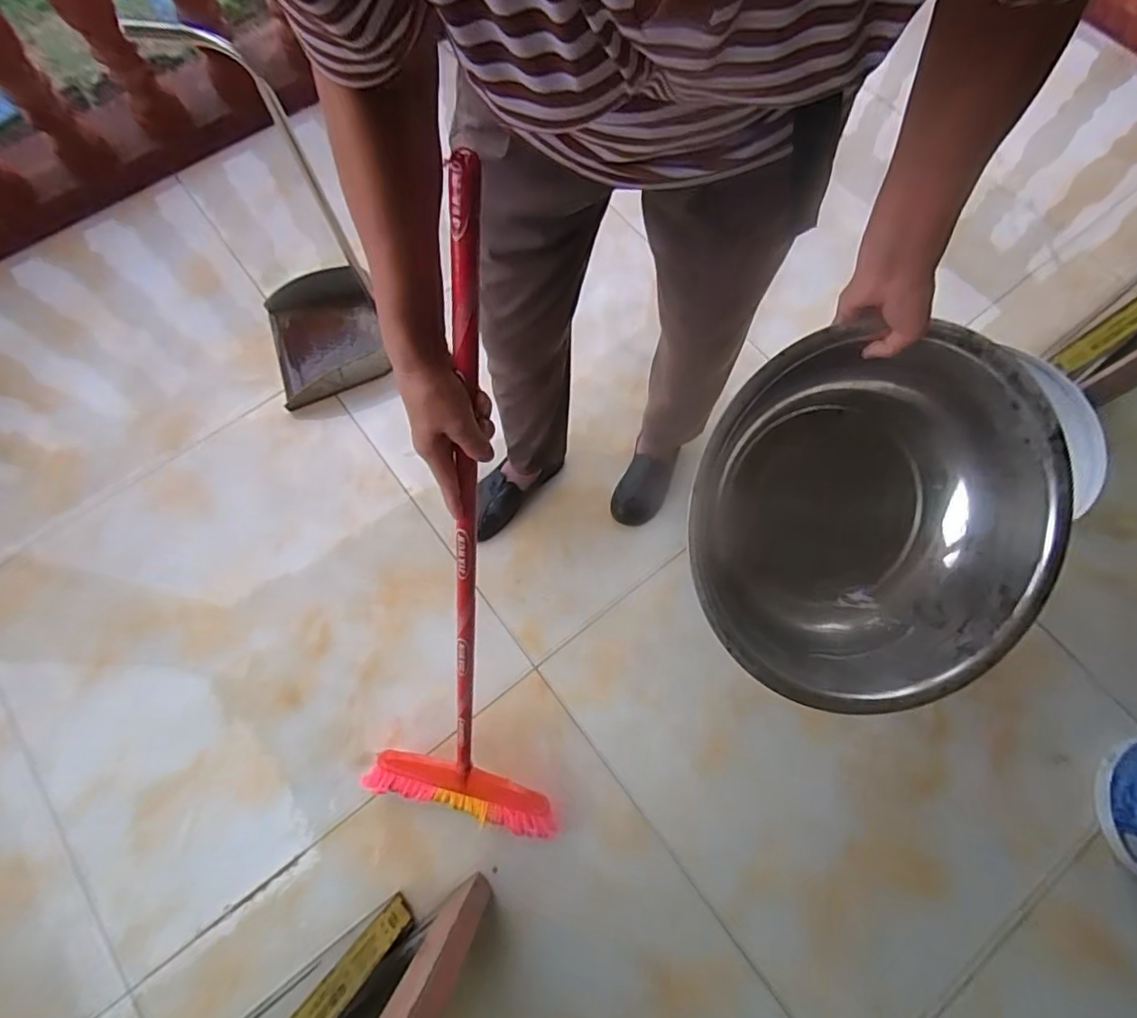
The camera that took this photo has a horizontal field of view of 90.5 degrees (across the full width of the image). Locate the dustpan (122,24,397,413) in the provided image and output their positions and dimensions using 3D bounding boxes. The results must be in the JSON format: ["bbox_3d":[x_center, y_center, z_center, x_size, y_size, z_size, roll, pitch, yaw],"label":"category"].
[{"bbox_3d":[-0.530,-0.471,0.976,0.265,0.610,0.304,-28,74,-10],"label":"dustpan"}]

